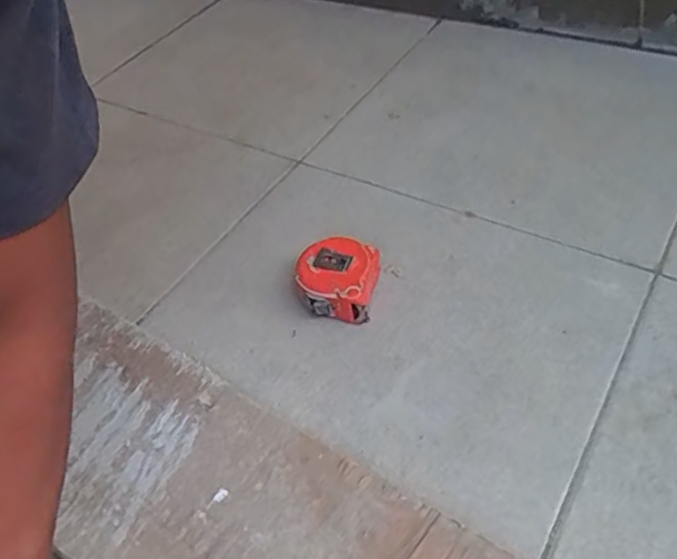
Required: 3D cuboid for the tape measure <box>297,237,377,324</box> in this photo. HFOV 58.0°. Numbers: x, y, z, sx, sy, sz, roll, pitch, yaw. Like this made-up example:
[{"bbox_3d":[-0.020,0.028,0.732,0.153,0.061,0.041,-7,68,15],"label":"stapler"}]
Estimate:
[{"bbox_3d":[-0.002,0.001,0.568,0.074,0.043,0.074,8,51,8],"label":"tape measure"}]

